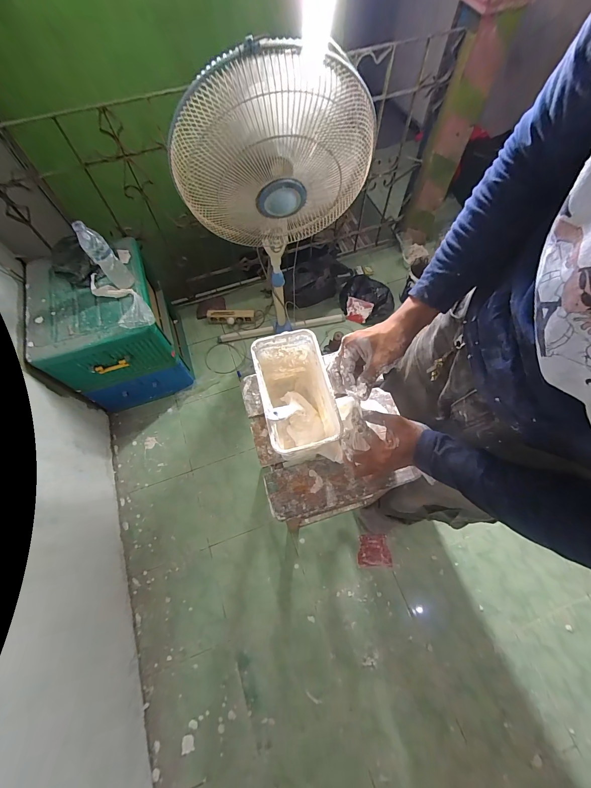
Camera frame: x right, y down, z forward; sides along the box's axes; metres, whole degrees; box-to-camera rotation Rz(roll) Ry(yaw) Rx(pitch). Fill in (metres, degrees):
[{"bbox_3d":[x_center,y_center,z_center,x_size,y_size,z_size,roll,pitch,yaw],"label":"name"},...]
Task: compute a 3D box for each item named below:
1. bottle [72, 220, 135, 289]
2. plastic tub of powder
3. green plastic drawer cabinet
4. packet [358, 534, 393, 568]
[{"bbox_3d":[-0.576,-0.417,0.934,0.070,0.219,0.059,-43,72,-15],"label":"bottle"},{"bbox_3d":[0.001,0.015,0.546,0.109,0.145,0.192,-13,67,-4],"label":"plastic tub of powder"},{"bbox_3d":[-0.695,-0.234,1.229,0.382,0.503,0.423,-20,68,-7],"label":"green plastic drawer cabinet"},{"bbox_3d":[0.288,0.570,1.128,0.117,0.014,0.104,0,67,1],"label":"packet"}]

